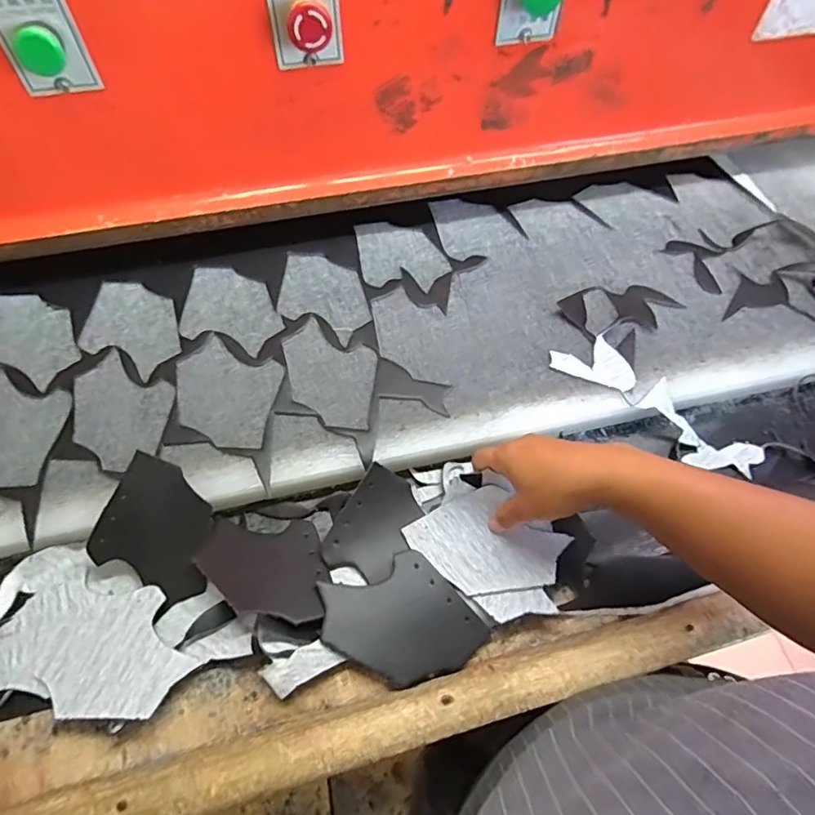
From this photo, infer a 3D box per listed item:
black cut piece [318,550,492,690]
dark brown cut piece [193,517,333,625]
[{"bbox_3d":[-0.005,0.177,0.450,0.120,0.006,0.098,-17,62,-13],"label":"black cut piece"},{"bbox_3d":[-0.125,0.138,0.476,0.112,0.007,0.097,11,38,-1],"label":"dark brown cut piece"}]

